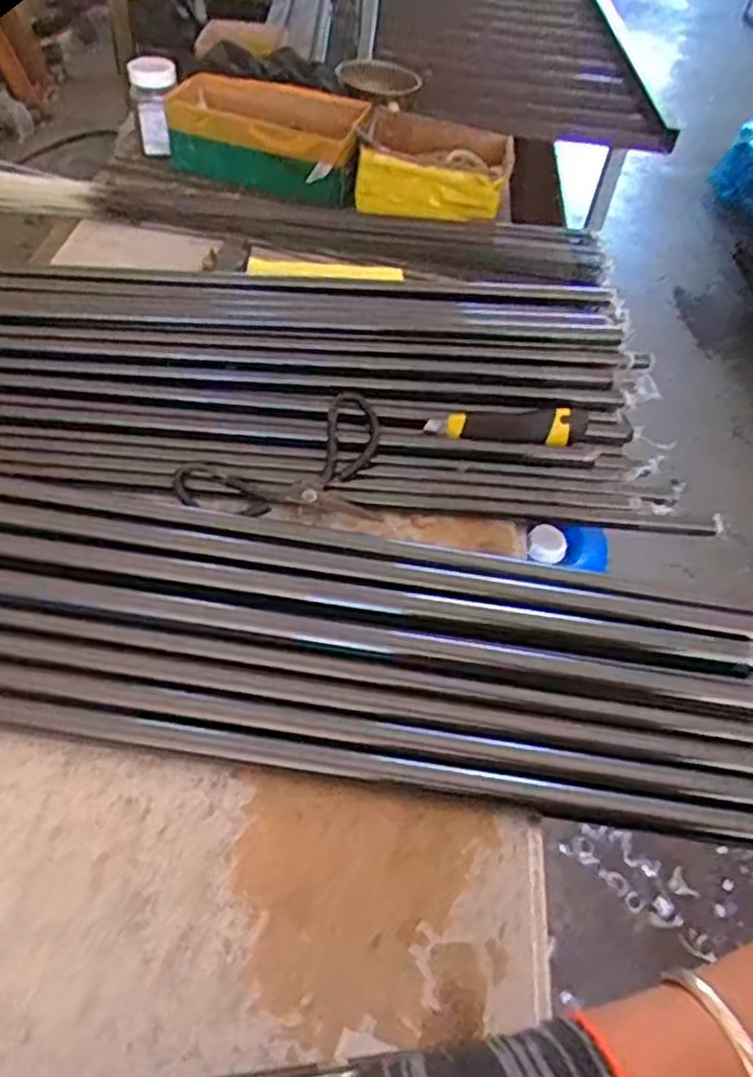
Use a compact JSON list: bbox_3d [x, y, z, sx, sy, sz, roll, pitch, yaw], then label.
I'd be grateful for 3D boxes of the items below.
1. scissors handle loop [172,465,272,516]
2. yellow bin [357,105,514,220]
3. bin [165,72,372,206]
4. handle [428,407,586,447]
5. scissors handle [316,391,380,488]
[{"bbox_3d":[-0.141,-0.041,0.667,0.093,0.008,0.043,20,51,10],"label":"scissors handle loop"},{"bbox_3d":[0.084,-0.531,1.066,0.204,0.092,0.131,11,50,3],"label":"yellow bin"},{"bbox_3d":[-0.157,-0.581,1.076,0.281,0.108,0.120,17,50,8],"label":"bin"},{"bbox_3d":[0.134,-0.111,0.746,0.167,0.034,0.036,-1,50,-7],"label":"handle"},{"bbox_3d":[-0.024,-0.093,0.704,0.051,0.013,0.107,11,70,-9],"label":"scissors handle"}]

